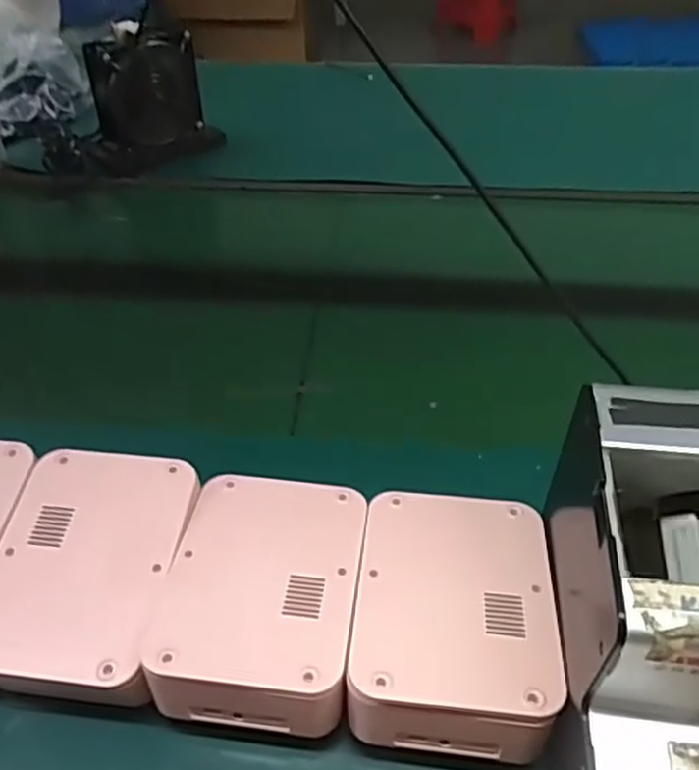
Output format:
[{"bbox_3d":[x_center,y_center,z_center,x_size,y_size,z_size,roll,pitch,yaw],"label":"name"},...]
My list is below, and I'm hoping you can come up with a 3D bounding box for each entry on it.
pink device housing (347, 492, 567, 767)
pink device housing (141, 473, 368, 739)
[{"bbox_3d":[0.054,0.122,0.368,0.096,0.064,0.130,4,42,6],"label":"pink device housing"},{"bbox_3d":[-0.044,0.115,0.379,0.096,0.057,0.131,4,43,6],"label":"pink device housing"}]

